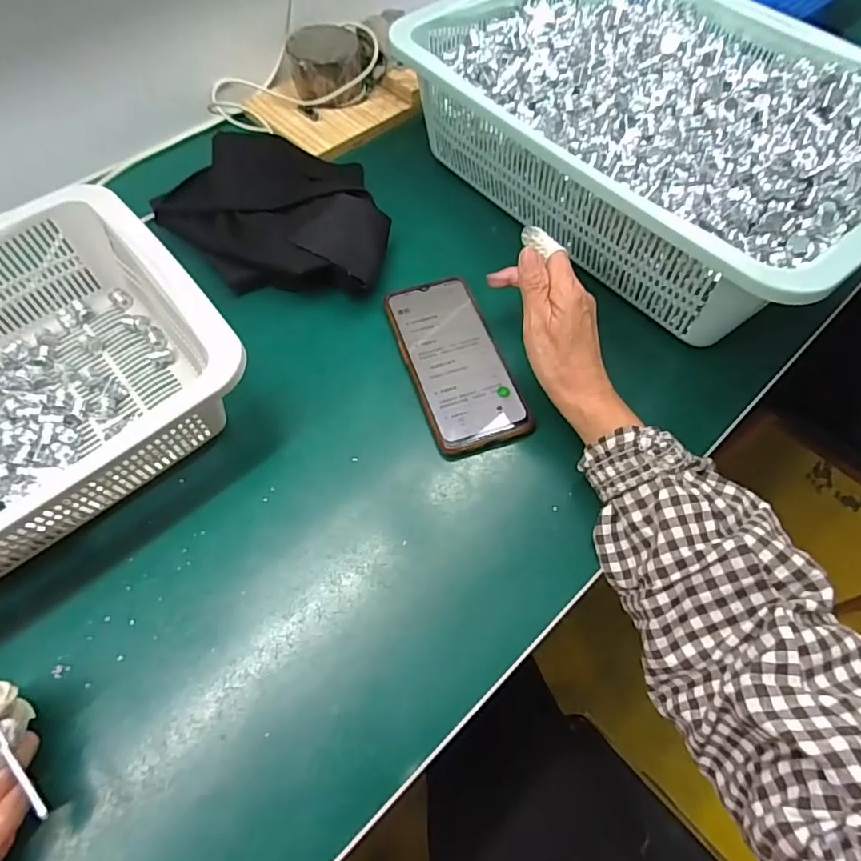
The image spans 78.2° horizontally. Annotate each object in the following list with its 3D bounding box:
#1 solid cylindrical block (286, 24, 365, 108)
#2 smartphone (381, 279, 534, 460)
[{"bbox_3d":[-0.115,-0.402,0.586,0.080,0.051,0.070,-9,62,-6],"label":"solid cylindrical block"},{"bbox_3d":[0.019,-0.059,0.436,0.075,0.012,0.163,-16,62,-11],"label":"smartphone"}]

